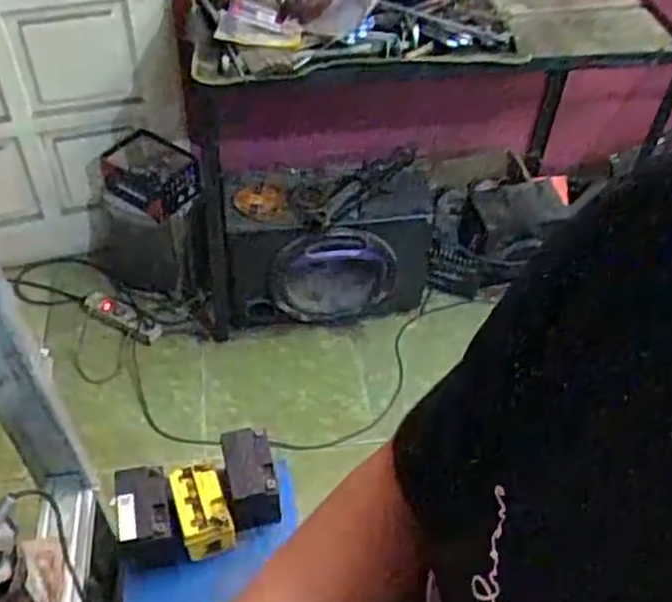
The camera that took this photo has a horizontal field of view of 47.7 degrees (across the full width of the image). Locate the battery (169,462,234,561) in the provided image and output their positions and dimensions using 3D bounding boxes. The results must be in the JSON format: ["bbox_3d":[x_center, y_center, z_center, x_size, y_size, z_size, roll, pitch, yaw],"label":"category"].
[{"bbox_3d":[-0.193,0.301,1.099,0.071,0.076,0.113,-15,51,-16],"label":"battery"}]

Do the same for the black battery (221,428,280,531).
[{"bbox_3d":[-0.126,0.266,1.120,0.072,0.107,0.114,-11,50,-12],"label":"black battery"}]

